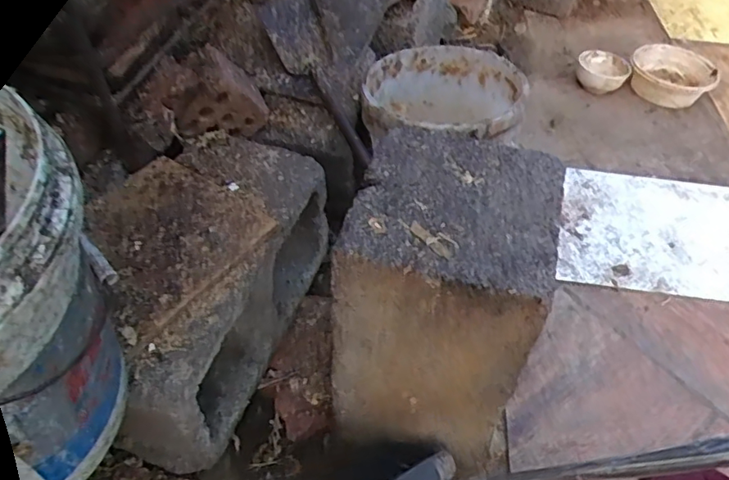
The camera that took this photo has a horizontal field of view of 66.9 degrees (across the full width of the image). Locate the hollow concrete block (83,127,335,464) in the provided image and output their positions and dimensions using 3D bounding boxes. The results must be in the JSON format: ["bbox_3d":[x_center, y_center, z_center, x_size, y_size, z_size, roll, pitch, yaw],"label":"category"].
[{"bbox_3d":[-0.212,0.052,0.696,0.208,0.191,0.378,16,49,10],"label":"hollow concrete block"}]

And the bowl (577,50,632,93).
[{"bbox_3d":[0.563,-0.401,1.312,0.107,0.061,0.116,1,48,-1],"label":"bowl"}]

